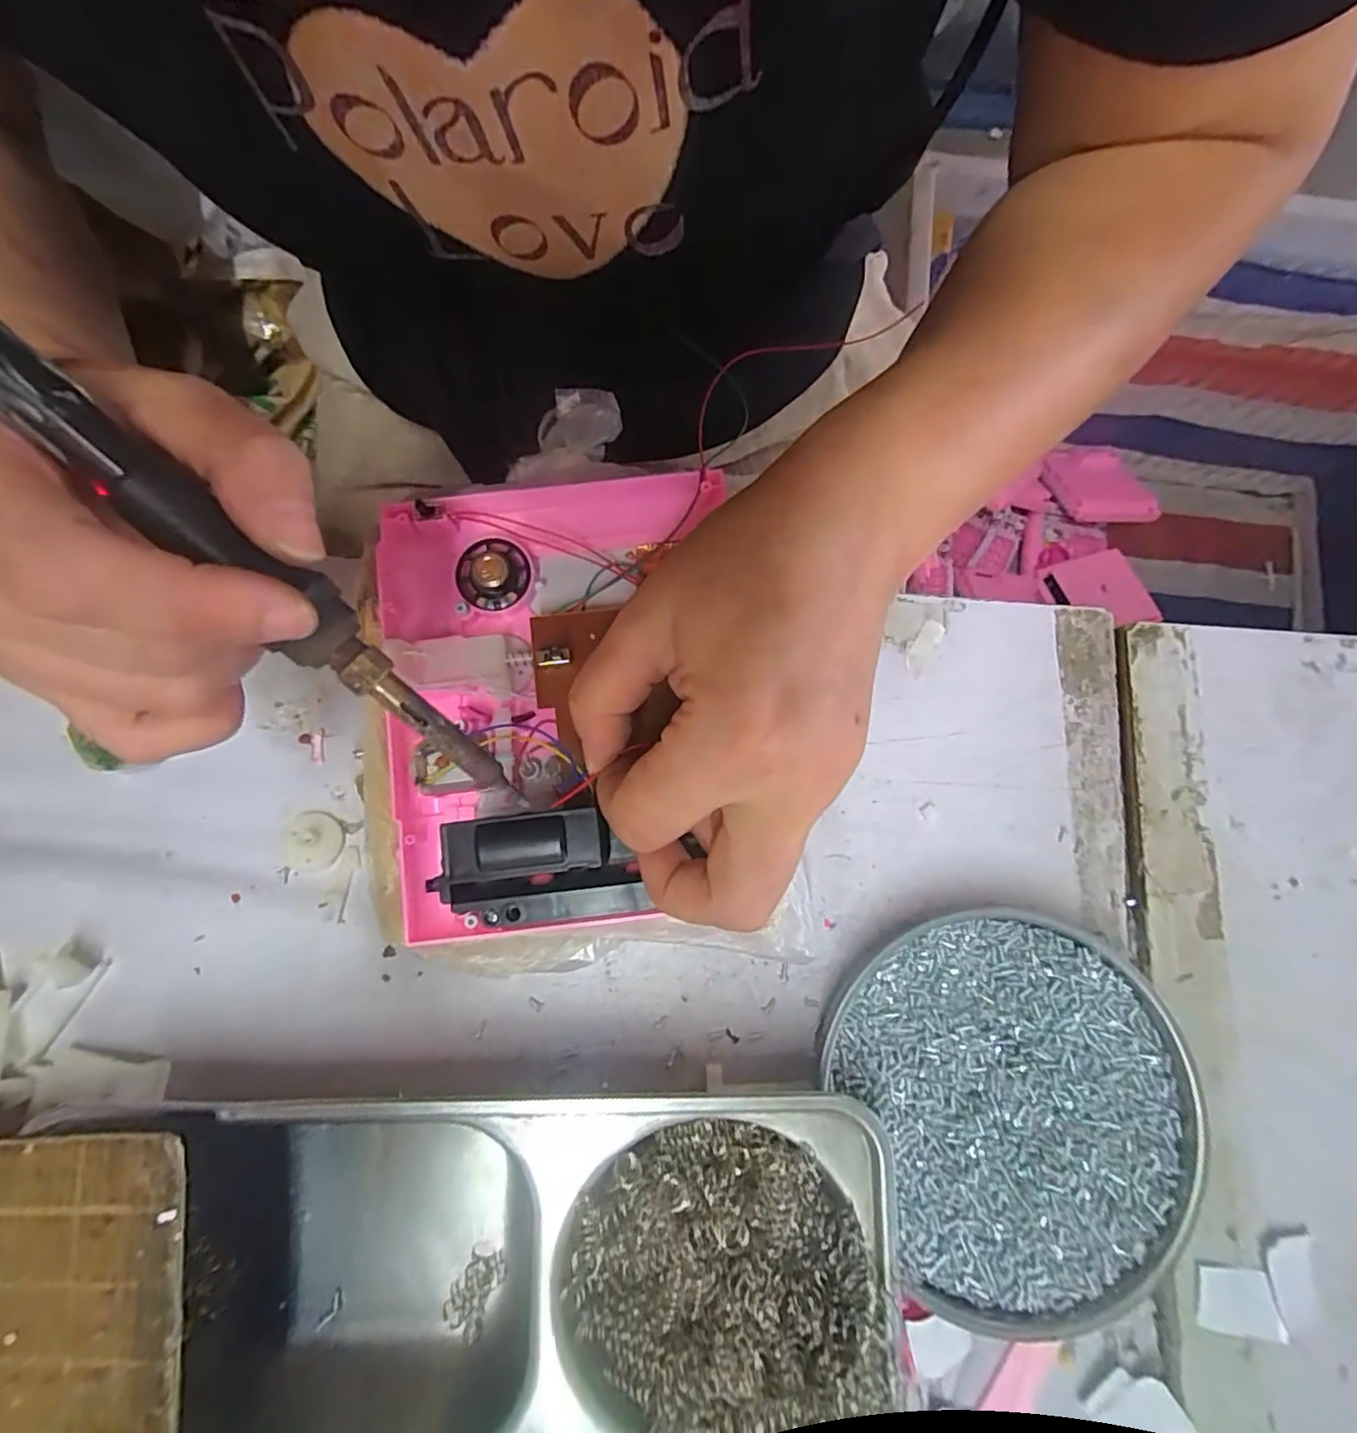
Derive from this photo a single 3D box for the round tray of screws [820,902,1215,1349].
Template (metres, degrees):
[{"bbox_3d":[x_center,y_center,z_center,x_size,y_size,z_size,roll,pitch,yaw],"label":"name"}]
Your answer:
[{"bbox_3d":[0.125,0.142,0.231,0.121,0.022,0.128,0,80,-1],"label":"round tray of screws"}]

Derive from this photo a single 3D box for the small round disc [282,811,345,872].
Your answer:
[{"bbox_3d":[-0.152,0.052,0.252,0.026,0.008,0.024,0,80,-1],"label":"small round disc"}]

